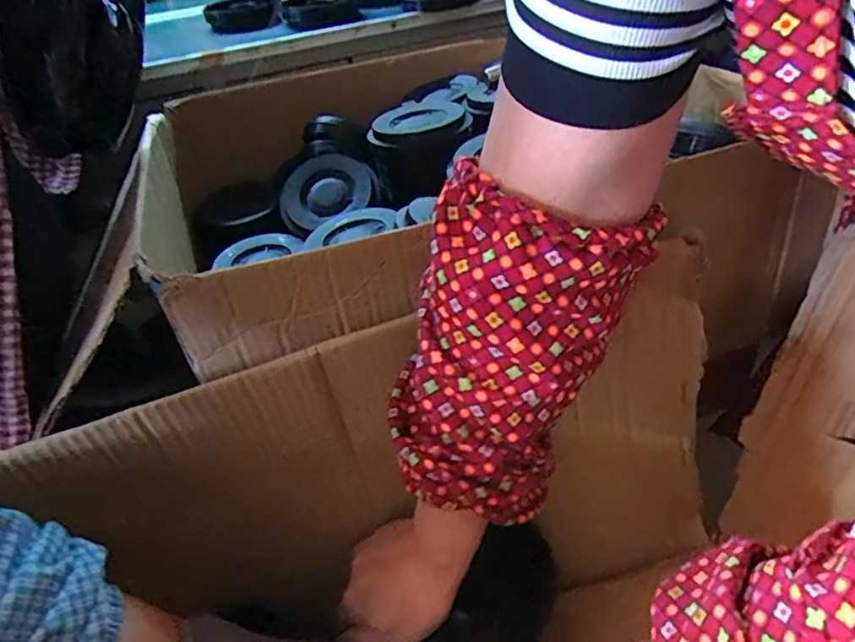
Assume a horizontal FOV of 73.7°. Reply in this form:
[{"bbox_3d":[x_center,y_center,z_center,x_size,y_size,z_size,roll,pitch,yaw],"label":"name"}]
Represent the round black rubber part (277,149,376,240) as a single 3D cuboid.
[{"bbox_3d":[-0.128,-0.161,0.696,0.116,0.017,0.101,-36,70,0],"label":"round black rubber part"}]

